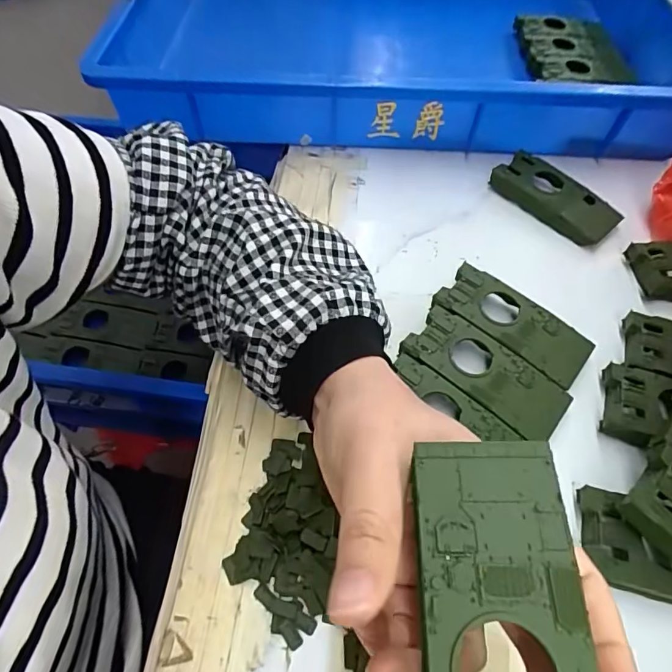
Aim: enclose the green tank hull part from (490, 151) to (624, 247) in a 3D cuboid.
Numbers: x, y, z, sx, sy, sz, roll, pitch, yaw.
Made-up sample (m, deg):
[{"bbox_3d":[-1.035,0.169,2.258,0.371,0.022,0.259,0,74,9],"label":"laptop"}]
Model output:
[{"bbox_3d":[0.184,-0.116,0.404,0.104,0.021,0.043,39,64,22],"label":"green tank hull part"}]

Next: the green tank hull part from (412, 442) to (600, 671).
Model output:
[{"bbox_3d":[0.047,0.081,0.135,0.044,0.007,0.102,1,61,0],"label":"green tank hull part"}]

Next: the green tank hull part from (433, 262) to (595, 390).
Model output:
[{"bbox_3d":[0.122,-0.009,0.328,0.102,0.014,0.045,34,62,19],"label":"green tank hull part"}]

